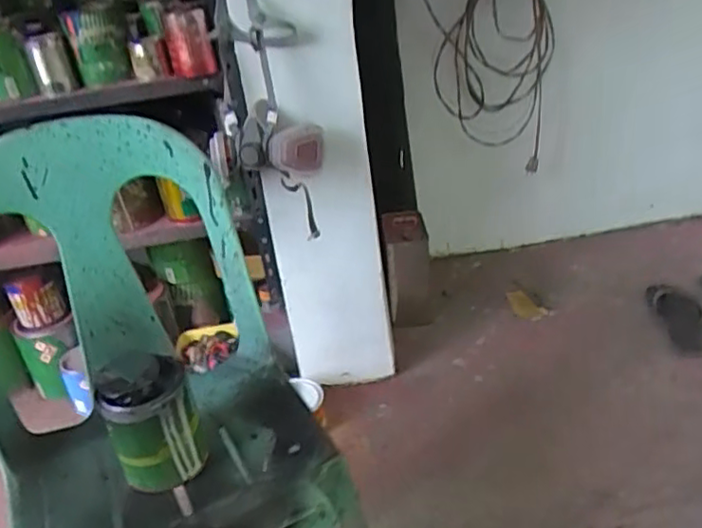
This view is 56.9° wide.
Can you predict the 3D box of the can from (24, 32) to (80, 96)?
[{"bbox_3d":[-0.617,-0.412,1.333,0.078,0.107,0.077,-19,33,-19],"label":"can"}]

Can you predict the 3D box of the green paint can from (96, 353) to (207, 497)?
[{"bbox_3d":[-0.248,0.187,0.799,0.101,0.139,0.096,-19,31,-19],"label":"green paint can"}]

